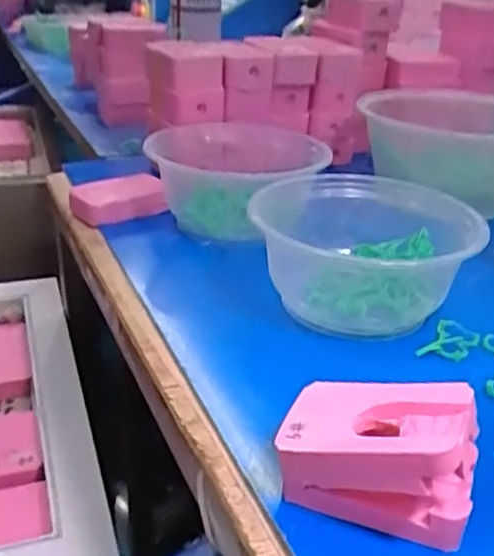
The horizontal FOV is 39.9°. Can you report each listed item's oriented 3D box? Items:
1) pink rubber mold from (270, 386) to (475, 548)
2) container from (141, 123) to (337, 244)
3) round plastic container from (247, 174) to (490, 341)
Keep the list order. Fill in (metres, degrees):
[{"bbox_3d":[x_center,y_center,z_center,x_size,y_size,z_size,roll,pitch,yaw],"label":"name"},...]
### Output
[{"bbox_3d":[0.052,0.068,0.268,0.073,0.050,0.044,16,30,24],"label":"pink rubber mold"},{"bbox_3d":[-0.011,-0.076,0.519,0.133,0.058,0.136,5,28,4],"label":"container"},{"bbox_3d":[0.067,-0.015,0.411,0.124,0.062,0.122,2,28,-1],"label":"round plastic container"}]

